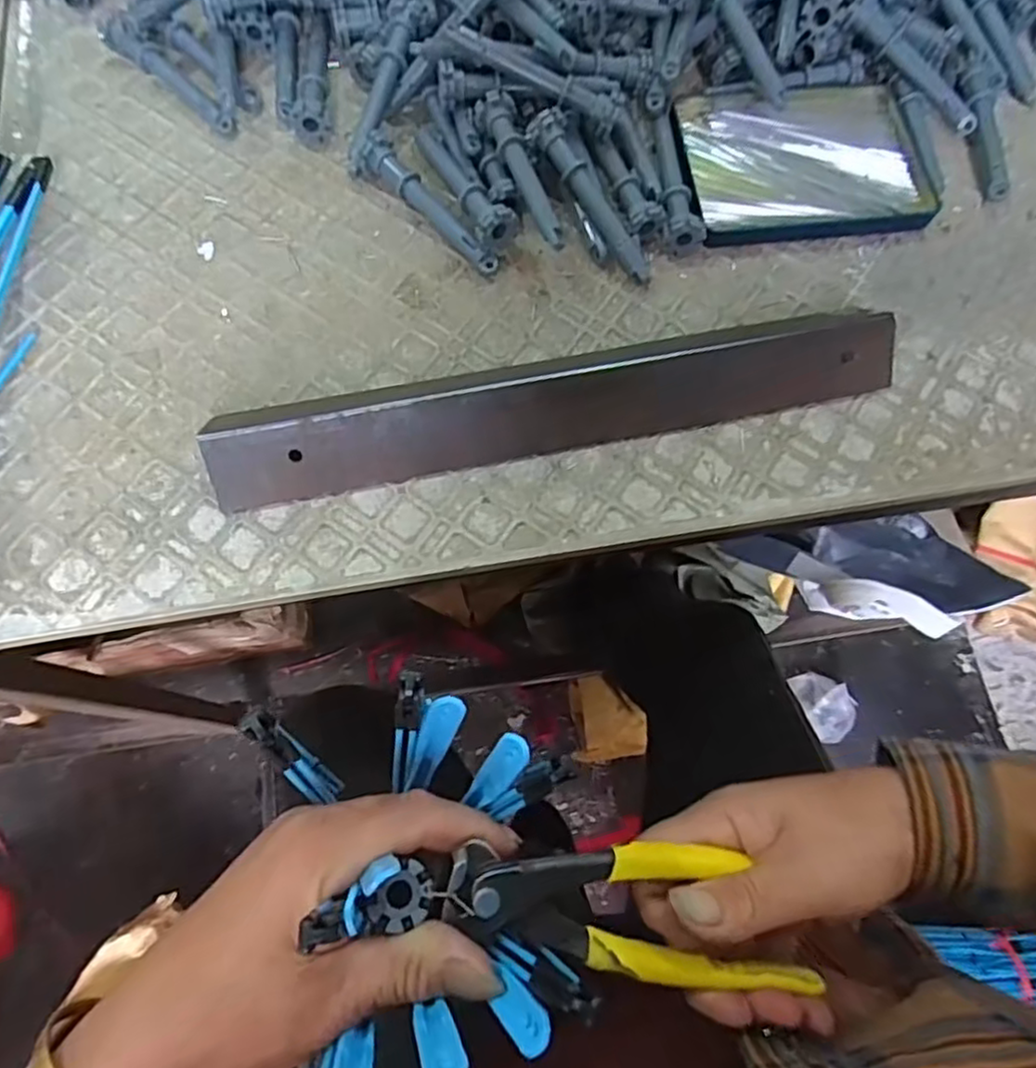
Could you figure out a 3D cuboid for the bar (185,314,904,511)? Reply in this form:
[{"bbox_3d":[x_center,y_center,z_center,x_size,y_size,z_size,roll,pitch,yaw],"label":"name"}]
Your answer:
[{"bbox_3d":[0.020,-0.067,0.313,0.311,0.028,0.050,-12,72,-6],"label":"bar"}]

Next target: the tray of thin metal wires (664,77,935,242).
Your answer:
[{"bbox_3d":[0.154,-0.208,0.373,0.131,0.015,0.100,-6,72,-4],"label":"tray of thin metal wires"}]

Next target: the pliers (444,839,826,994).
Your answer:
[{"bbox_3d":[0.048,0.136,0.252,0.151,0.021,0.049,23,71,-16],"label":"pliers"}]

